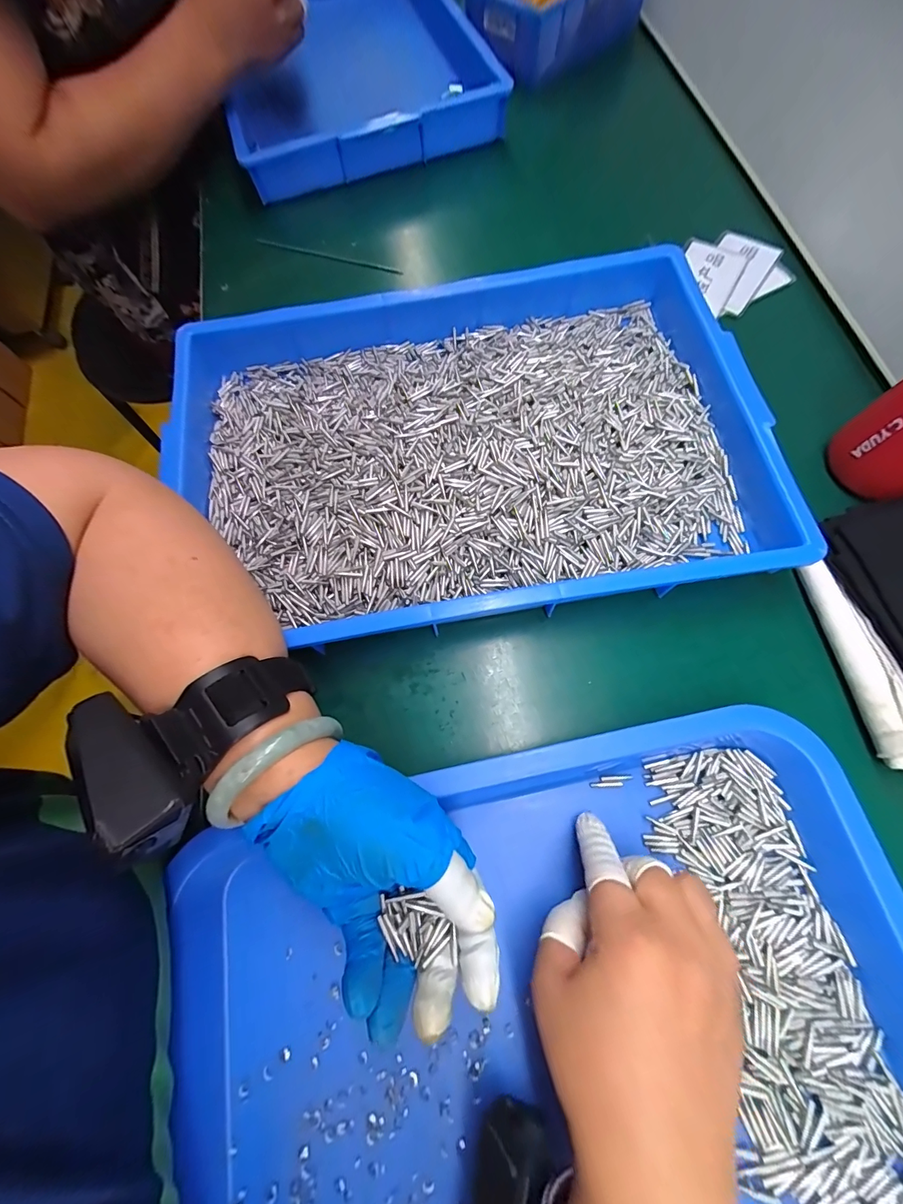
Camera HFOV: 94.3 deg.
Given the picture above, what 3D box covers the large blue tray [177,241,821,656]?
[{"bbox_3d":[0.008,-0.118,0.319,0.449,0.046,0.282,-10,72,-1],"label":"large blue tray"}]

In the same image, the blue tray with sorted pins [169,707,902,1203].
[{"bbox_3d":[0.056,0.232,0.209,0.385,0.041,0.293,-12,72,-2],"label":"blue tray with sorted pins"}]

